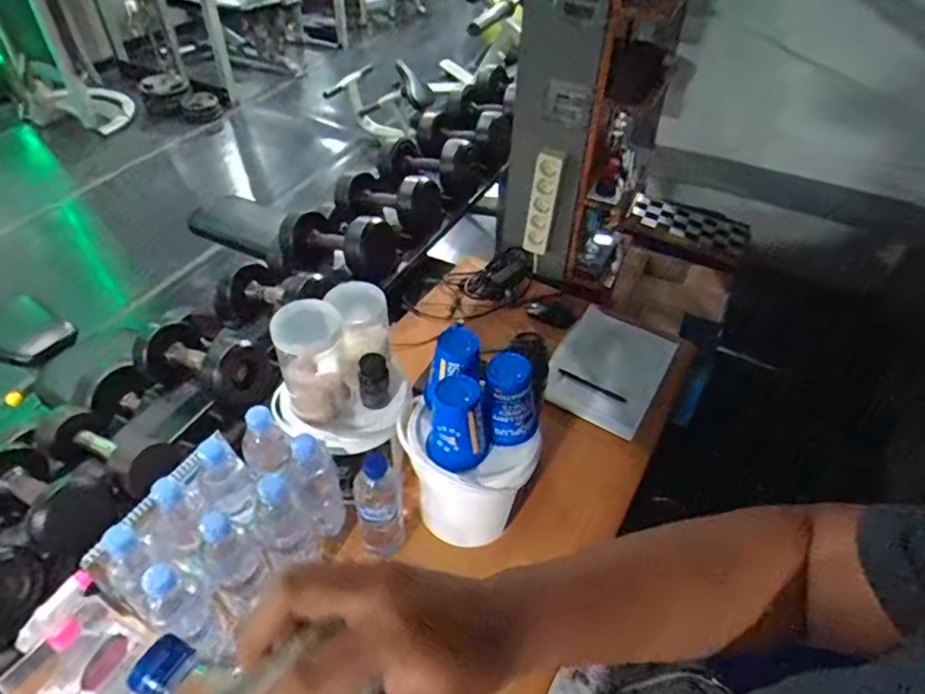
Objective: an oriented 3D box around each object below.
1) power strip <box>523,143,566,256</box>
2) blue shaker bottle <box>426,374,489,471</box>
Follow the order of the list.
[{"bbox_3d":[0.202,-0.353,1.420,0.070,0.288,0.032,3,44,0],"label":"power strip"},{"bbox_3d":[-0.006,0.104,0.783,0.079,0.116,0.071,2,44,0],"label":"blue shaker bottle"}]

